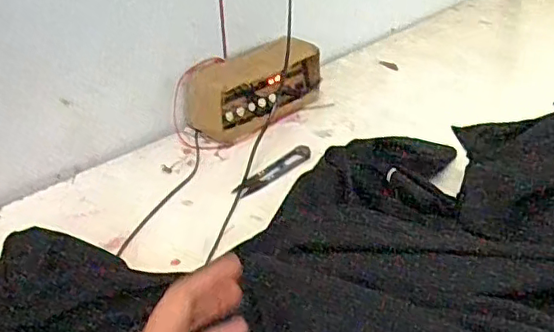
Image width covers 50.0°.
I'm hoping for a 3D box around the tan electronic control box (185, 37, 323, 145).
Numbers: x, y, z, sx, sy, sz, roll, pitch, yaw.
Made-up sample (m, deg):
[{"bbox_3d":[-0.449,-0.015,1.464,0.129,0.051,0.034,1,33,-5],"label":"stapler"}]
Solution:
[{"bbox_3d":[-0.028,-0.108,0.785,0.180,0.091,0.073,-26,39,-30],"label":"tan electronic control box"}]

